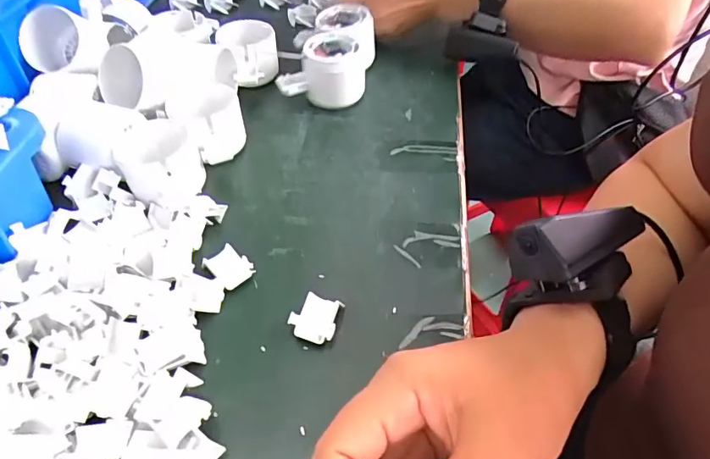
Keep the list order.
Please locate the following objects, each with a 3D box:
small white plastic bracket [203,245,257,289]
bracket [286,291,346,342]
[{"bbox_3d":[-0.086,0.025,0.345,0.025,0.012,0.028,-36,56,-28],"label":"small white plastic bracket"},{"bbox_3d":[-0.025,0.057,0.319,0.029,0.014,0.030,13,48,12],"label":"bracket"}]

